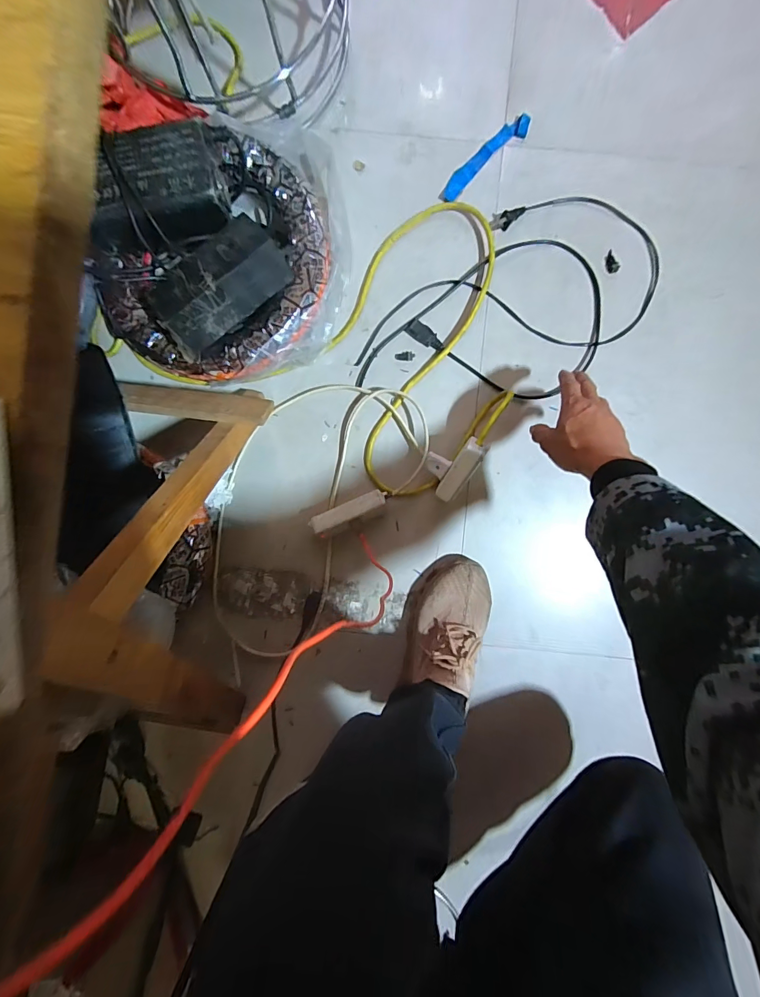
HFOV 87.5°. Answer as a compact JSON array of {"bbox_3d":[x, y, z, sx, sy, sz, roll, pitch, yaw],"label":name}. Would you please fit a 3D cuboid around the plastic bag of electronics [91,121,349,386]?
[{"bbox_3d":[-0.216,-0.359,0.575,0.363,0.133,0.341,-18,93,3],"label":"plastic bag of electronics"}]

